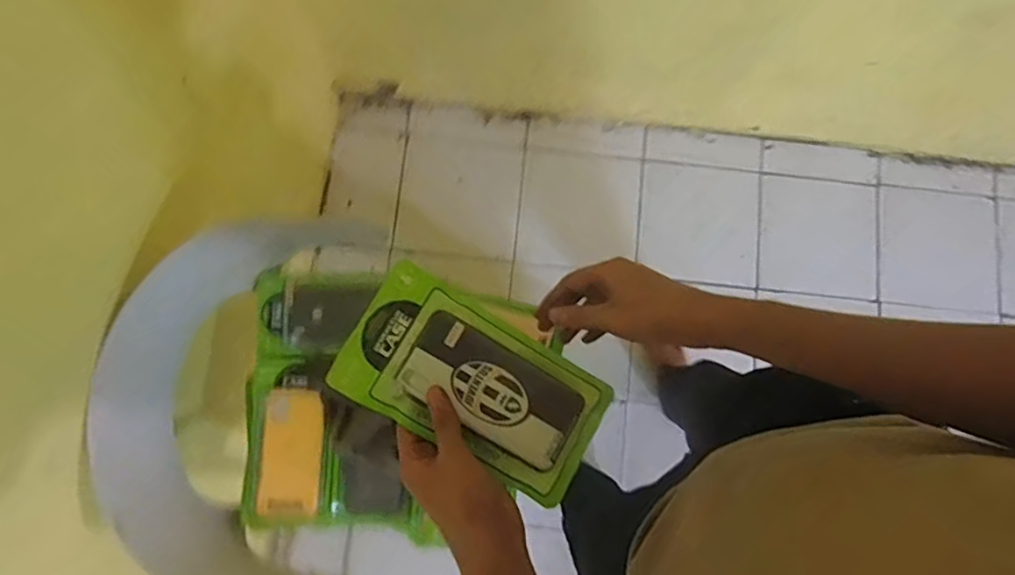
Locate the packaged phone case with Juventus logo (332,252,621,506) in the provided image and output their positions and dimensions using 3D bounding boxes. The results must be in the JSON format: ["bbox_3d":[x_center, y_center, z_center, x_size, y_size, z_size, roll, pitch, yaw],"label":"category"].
[{"bbox_3d":[-0.022,0.077,0.482,0.207,0.015,0.109,33,76,-7],"label":"packaged phone case with Juventus logo"}]

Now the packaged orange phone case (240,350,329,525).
[{"bbox_3d":[-0.293,0.198,0.802,0.114,0.015,0.211,-4,79,-1],"label":"packaged orange phone case"}]

